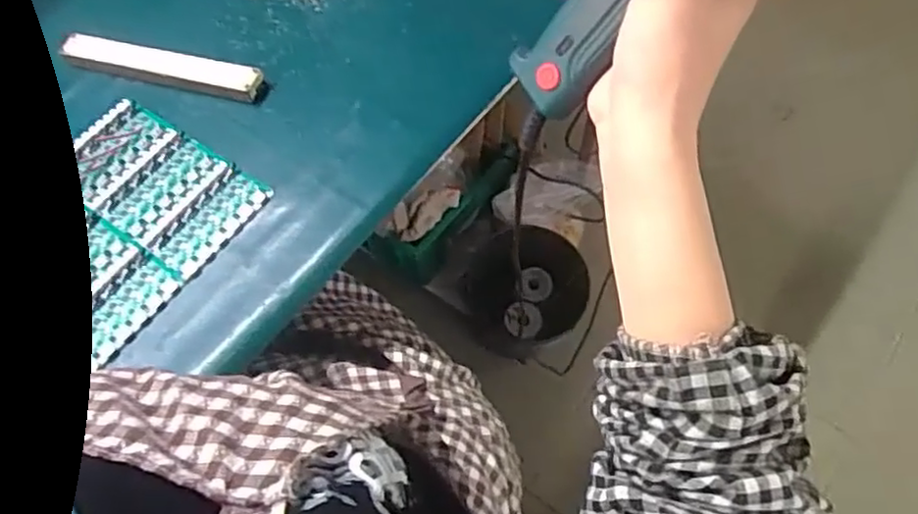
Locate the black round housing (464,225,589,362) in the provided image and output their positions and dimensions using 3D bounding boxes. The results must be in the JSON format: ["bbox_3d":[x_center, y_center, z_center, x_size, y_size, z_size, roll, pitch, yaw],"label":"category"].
[{"bbox_3d":[0.116,0.064,1.197,0.220,0.049,0.223,1,94,19],"label":"black round housing"}]

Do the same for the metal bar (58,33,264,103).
[{"bbox_3d":[-0.278,-0.179,0.631,0.195,0.018,0.026,13,64,8],"label":"metal bar"}]

